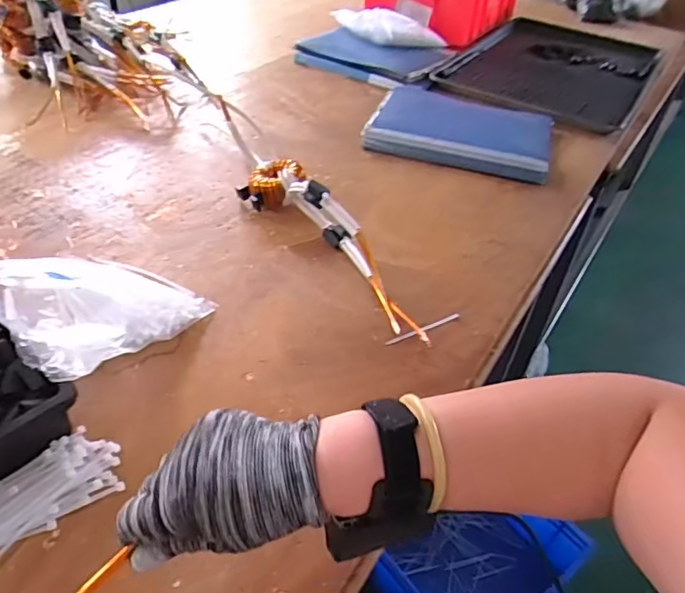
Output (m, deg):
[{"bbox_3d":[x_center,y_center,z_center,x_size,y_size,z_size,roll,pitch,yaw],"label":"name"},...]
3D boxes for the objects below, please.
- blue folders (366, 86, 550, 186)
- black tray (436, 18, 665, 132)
[{"bbox_3d":[0.219,-0.308,0.997,0.311,0.020,0.265,17,44,12],"label":"blue folders"},{"bbox_3d":[0.527,-0.568,1.325,0.393,0.025,0.722,25,46,20],"label":"black tray"}]

